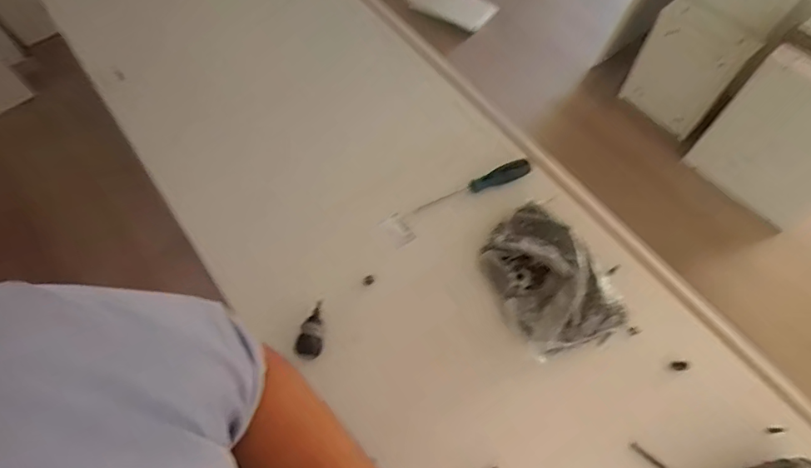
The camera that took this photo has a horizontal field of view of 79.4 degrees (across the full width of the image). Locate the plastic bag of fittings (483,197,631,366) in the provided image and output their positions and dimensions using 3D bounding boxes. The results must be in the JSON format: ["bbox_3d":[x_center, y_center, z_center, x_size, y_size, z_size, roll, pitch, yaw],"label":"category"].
[{"bbox_3d":[0.212,0.056,0.740,0.167,0.055,0.236,-19,65,-7],"label":"plastic bag of fittings"}]

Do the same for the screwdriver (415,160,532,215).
[{"bbox_3d":[0.114,-0.081,0.830,0.205,0.027,0.028,-23,65,-4],"label":"screwdriver"}]

